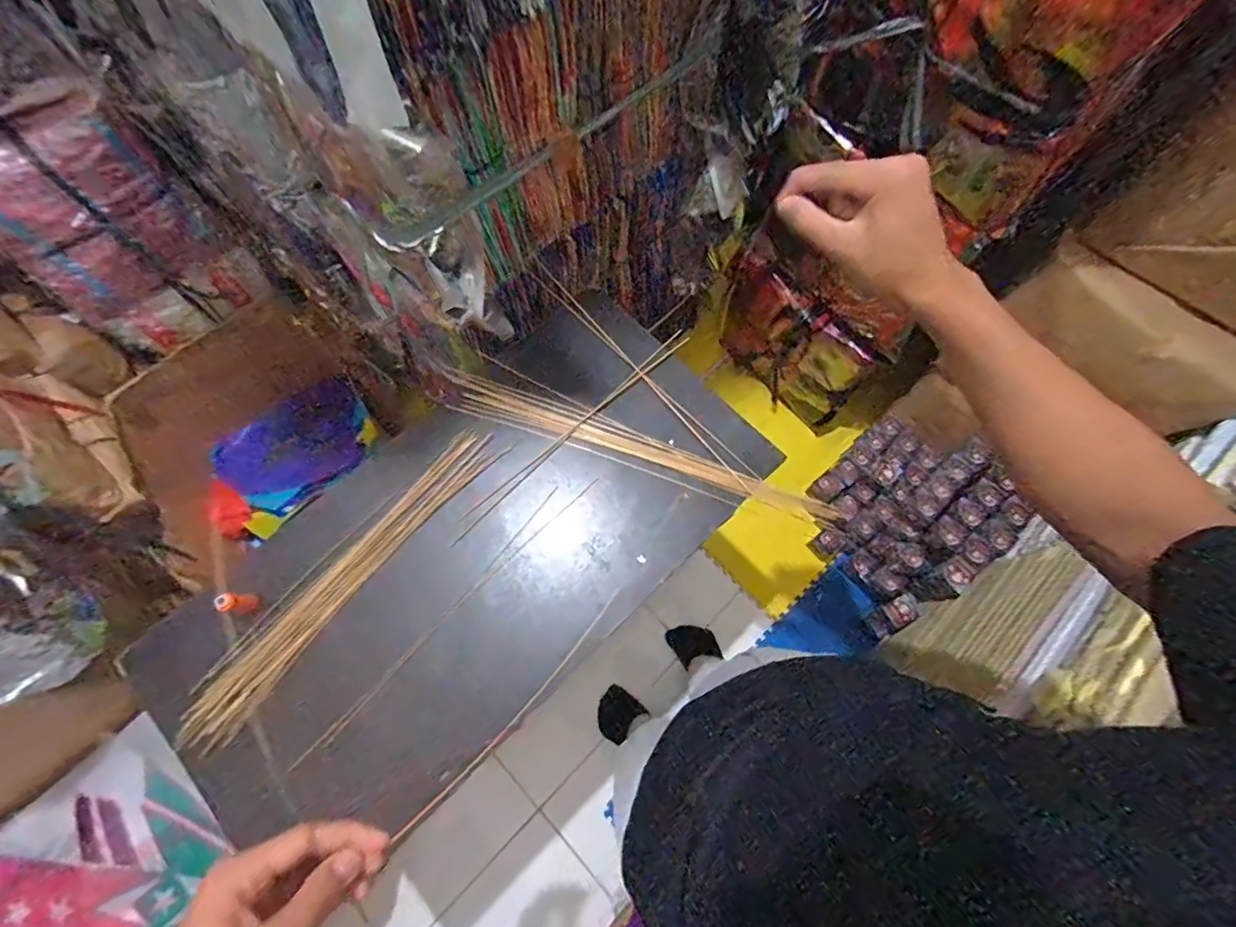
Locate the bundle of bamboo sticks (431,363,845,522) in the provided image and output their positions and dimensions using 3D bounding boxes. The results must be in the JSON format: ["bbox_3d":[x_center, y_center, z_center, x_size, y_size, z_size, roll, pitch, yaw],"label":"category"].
[{"bbox_3d":[0.022,-0.028,0.752,0.565,0.016,0.053,18,72,6],"label":"bundle of bamboo sticks"}]

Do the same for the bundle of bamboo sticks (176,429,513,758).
[{"bbox_3d":[-0.349,0.137,0.688,0.085,0.036,0.484,37,75,12],"label":"bundle of bamboo sticks"}]

